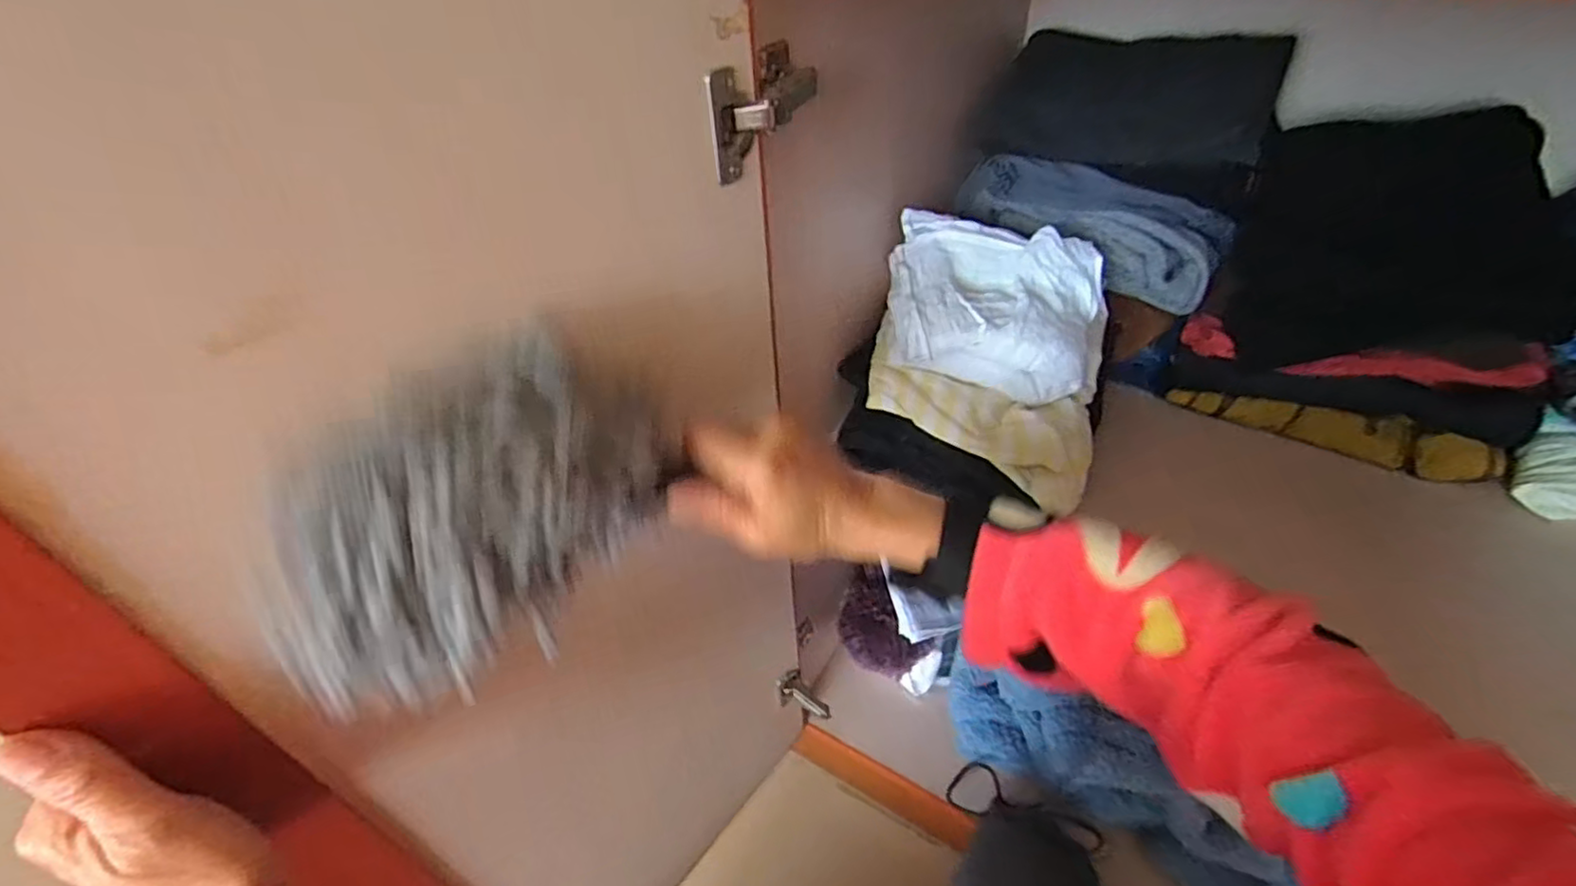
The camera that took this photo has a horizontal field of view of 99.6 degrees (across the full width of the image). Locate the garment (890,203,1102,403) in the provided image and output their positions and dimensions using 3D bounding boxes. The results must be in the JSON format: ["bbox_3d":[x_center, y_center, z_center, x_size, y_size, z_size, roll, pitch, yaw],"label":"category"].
[{"bbox_3d":[0.197,-0.121,0.606,0.209,0.106,0.140,0,41,3],"label":"garment"}]

